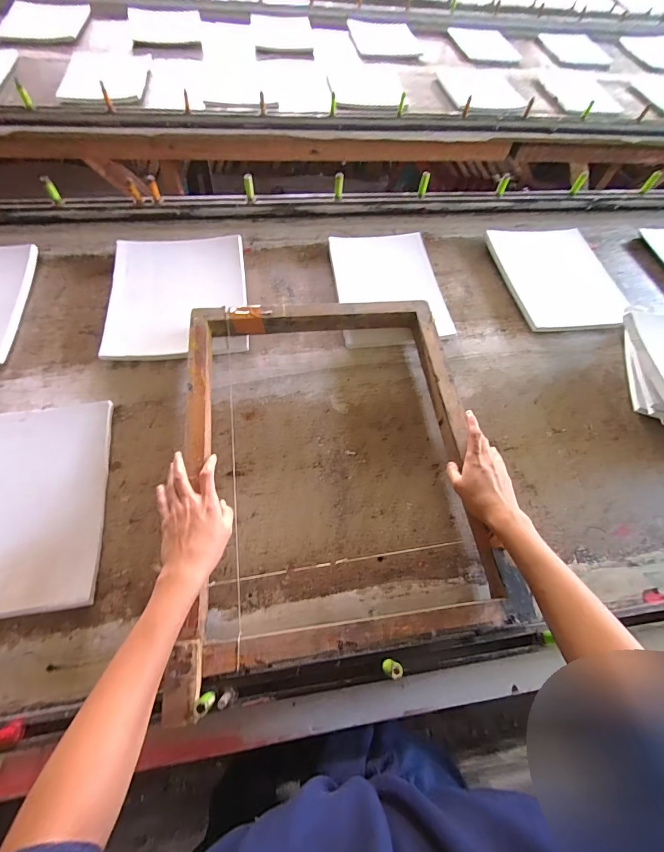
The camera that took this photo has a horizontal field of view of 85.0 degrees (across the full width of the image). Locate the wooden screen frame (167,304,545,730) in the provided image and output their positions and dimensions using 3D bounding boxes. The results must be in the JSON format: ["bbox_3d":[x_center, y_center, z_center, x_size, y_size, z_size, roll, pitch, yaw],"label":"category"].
[{"bbox_3d":[0.004,0.034,0.502,0.397,0.045,0.521,-5,62,-7],"label":"wooden screen frame"}]

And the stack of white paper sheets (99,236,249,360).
[{"bbox_3d":[-0.271,-0.236,0.646,0.225,0.033,0.257,-6,62,-7],"label":"stack of white paper sheets"}]

